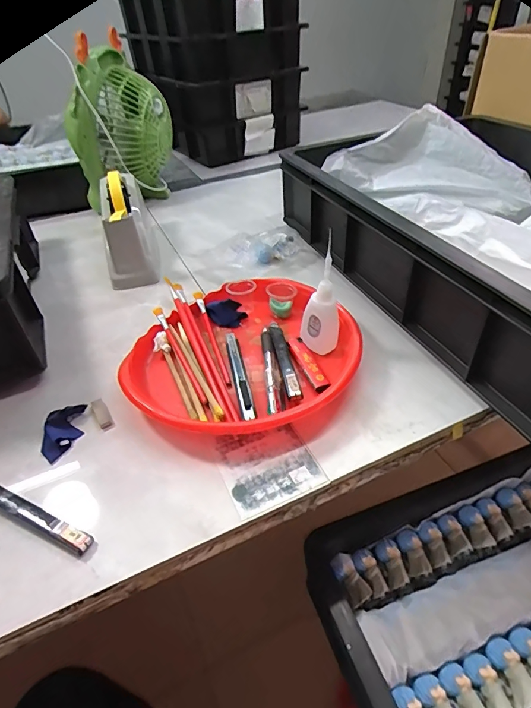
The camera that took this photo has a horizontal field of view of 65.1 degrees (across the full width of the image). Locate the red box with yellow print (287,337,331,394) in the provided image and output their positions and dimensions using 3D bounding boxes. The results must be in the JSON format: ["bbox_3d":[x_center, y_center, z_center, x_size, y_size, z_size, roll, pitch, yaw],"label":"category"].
[{"bbox_3d":[0.046,0.009,0.448,0.017,0.006,0.085,-15,42,-13],"label":"red box with yellow print"}]

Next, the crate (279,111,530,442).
[{"bbox_3d":[0.330,-0.172,0.544,0.442,0.120,0.584,-17,42,-15],"label":"crate"}]

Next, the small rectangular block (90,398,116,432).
[{"bbox_3d":[-0.164,0.062,0.420,0.013,0.006,0.037,-26,58,-24],"label":"small rectangular block"}]

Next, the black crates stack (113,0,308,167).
[{"bbox_3d":[-0.144,-0.721,1.062,0.312,0.316,0.402,-24,44,-21],"label":"black crates stack"}]

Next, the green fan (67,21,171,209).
[{"bbox_3d":[-0.270,-0.420,0.783,0.175,0.260,0.193,-13,41,-10],"label":"green fan"}]

